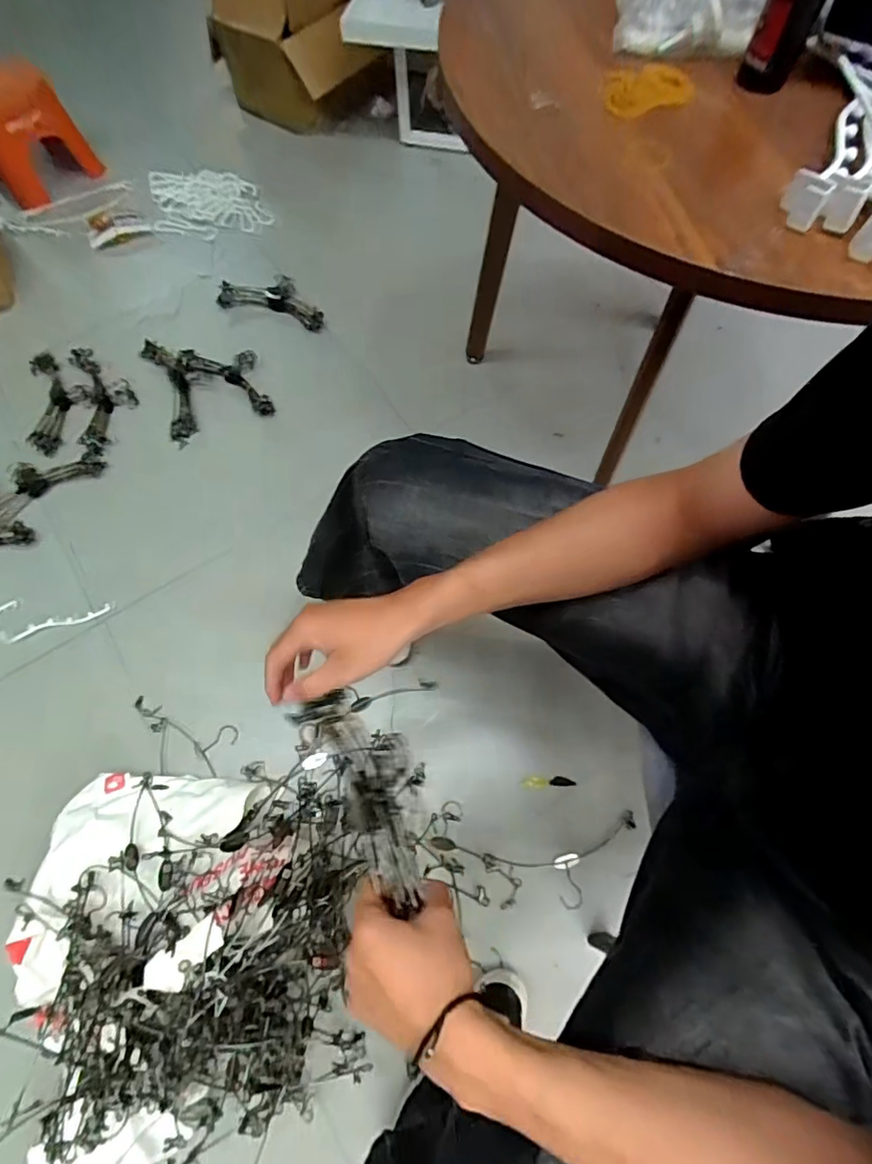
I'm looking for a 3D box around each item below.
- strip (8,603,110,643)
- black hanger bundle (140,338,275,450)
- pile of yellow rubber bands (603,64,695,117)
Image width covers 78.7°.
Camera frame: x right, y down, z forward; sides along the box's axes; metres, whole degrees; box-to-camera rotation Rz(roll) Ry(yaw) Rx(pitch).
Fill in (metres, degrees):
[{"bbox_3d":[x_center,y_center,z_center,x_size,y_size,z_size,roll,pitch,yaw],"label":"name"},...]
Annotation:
[{"bbox_3d":[-0.744,0.078,1.051,0.194,0.009,0.028,-16,69,-6],"label":"strip"},{"bbox_3d":[-0.534,-0.473,1.234,0.241,0.035,0.293,-24,70,-9],"label":"black hanger bundle"},{"bbox_3d":[0.208,-0.483,0.523,0.089,0.012,0.061,-21,70,-8],"label":"pile of yellow rubber bands"}]

